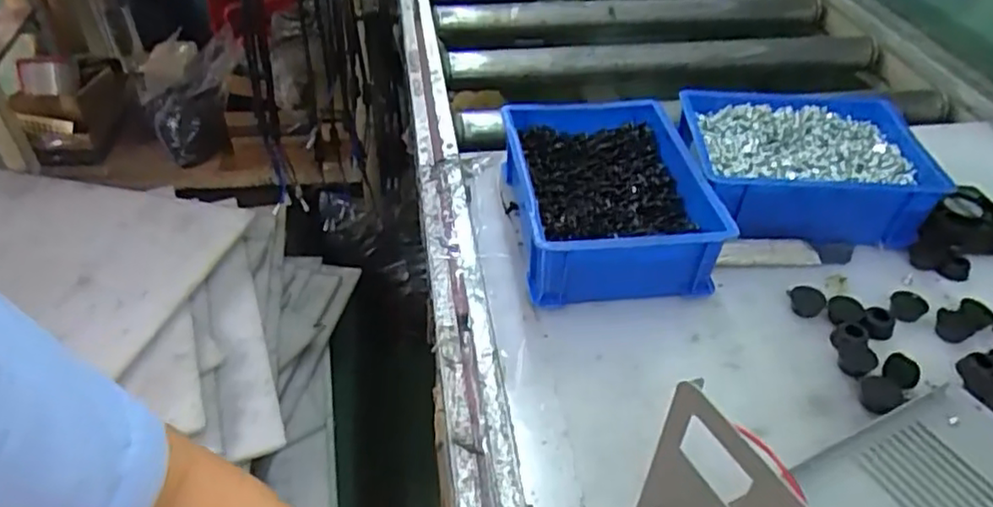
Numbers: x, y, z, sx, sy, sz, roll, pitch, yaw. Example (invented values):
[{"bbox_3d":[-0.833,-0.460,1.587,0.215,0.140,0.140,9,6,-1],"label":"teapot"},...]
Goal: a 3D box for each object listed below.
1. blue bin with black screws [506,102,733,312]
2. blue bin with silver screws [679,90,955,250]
[{"bbox_3d":[0.094,-0.047,0.555,0.153,0.070,0.195,-4,42,-6],"label":"blue bin with black screws"},{"bbox_3d":[0.267,-0.078,0.595,0.204,0.062,0.156,3,42,1],"label":"blue bin with silver screws"}]

